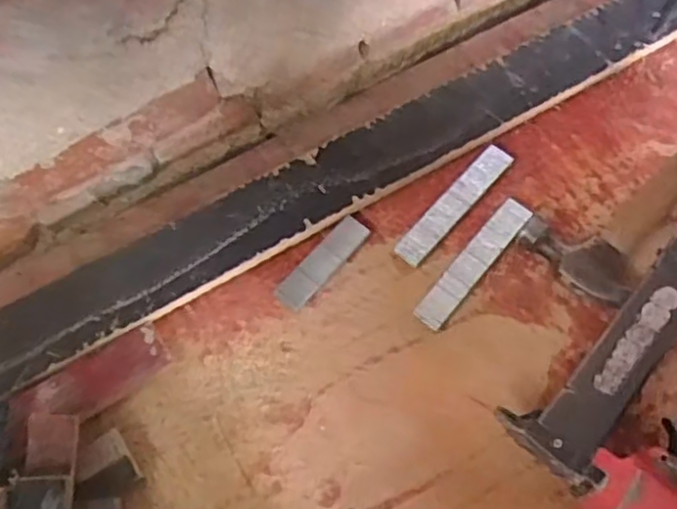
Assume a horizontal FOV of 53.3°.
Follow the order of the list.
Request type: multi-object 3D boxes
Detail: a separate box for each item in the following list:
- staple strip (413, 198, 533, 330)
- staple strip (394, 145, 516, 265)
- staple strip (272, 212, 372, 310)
[{"bbox_3d":[0.120,0.006,0.595,0.026,0.014,0.144,38,71,15],"label":"staple strip"},{"bbox_3d":[0.108,-0.048,0.626,0.028,0.012,0.145,40,72,16],"label":"staple strip"},{"bbox_3d":[-0.014,0.006,0.602,0.028,0.006,0.101,38,71,15],"label":"staple strip"}]

